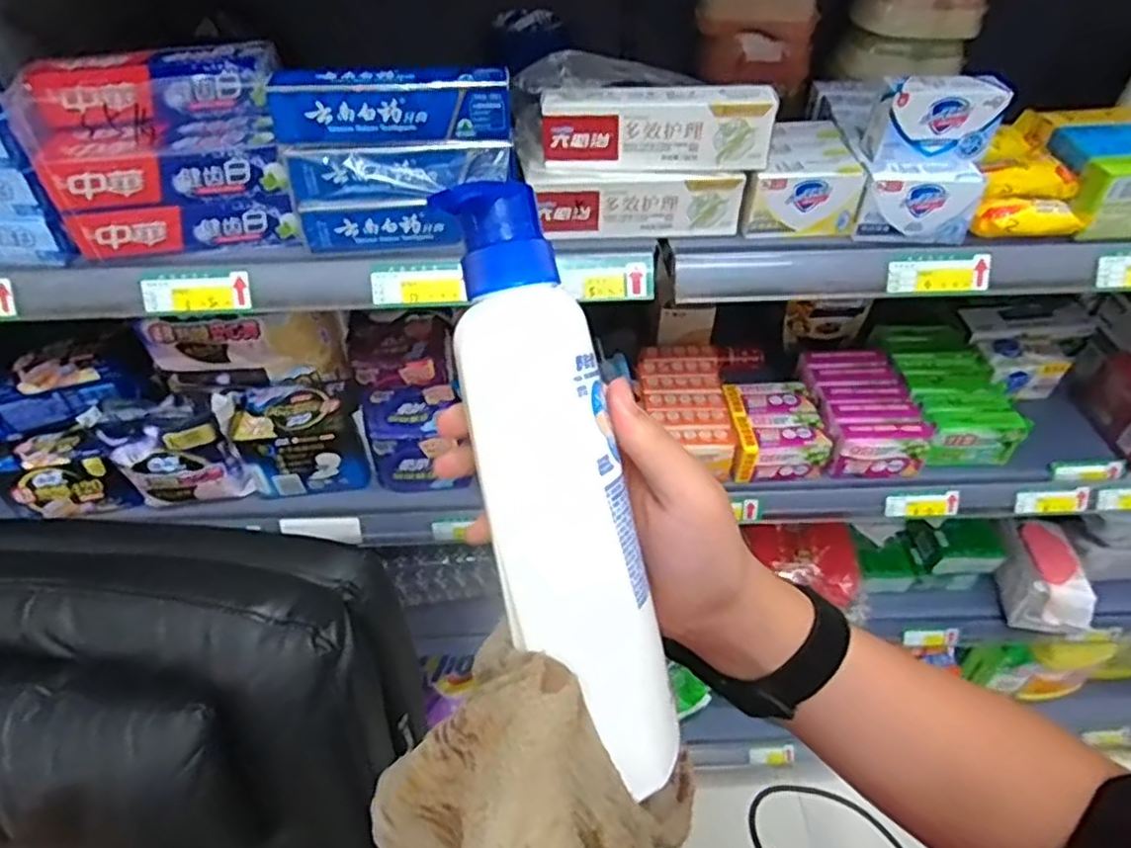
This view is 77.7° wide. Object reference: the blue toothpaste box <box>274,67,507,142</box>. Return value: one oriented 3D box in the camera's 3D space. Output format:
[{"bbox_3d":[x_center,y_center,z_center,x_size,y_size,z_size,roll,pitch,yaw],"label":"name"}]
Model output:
[{"bbox_3d":[-0.137,-0.256,0.562,0.183,0.049,0.033,-5,46,-4],"label":"blue toothpaste box"}]

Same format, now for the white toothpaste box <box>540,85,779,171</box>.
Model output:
[{"bbox_3d":[0.078,-0.255,0.598,0.189,0.062,0.033,1,46,2],"label":"white toothpaste box"}]

